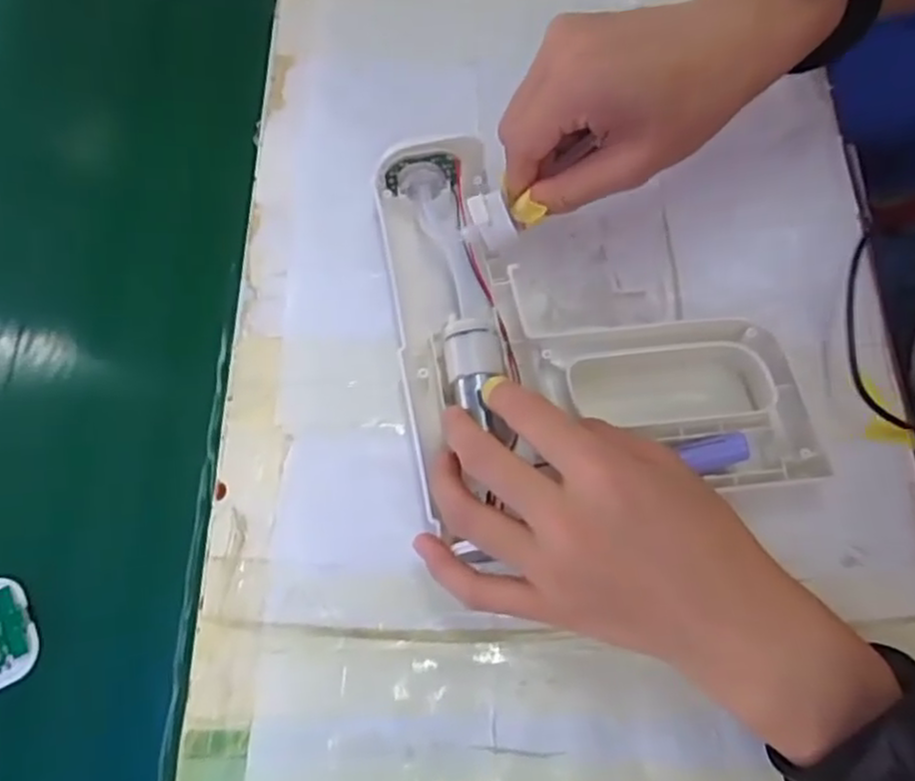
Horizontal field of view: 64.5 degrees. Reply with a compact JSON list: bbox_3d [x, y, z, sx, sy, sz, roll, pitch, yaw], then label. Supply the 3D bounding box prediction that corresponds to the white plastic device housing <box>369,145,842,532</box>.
[{"bbox_3d":[0.062,-0.038,0.361,0.183,0.054,0.189,-9,68,-2],"label":"white plastic device housing"}]

